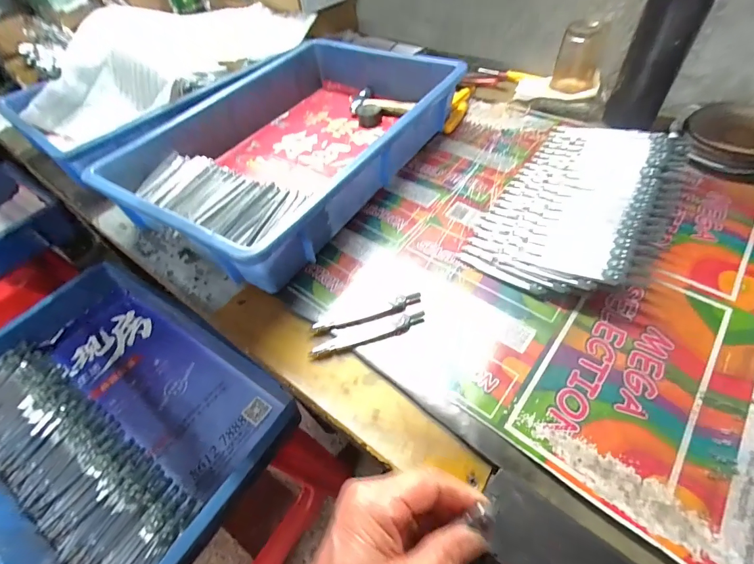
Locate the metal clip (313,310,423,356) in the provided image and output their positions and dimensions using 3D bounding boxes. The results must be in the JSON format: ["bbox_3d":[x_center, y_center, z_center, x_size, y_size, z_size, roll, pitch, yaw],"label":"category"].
[{"bbox_3d":[-0.007,0.048,0.342,0.108,0.008,0.014,-16,52,-7],"label":"metal clip"}]

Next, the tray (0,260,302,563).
[{"bbox_3d":[-0.335,0.162,0.465,0.434,0.078,0.286,26,59,24],"label":"tray"}]

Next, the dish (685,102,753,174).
[{"bbox_3d":[0.457,-0.181,0.461,0.118,0.034,0.130,34,63,28],"label":"dish"}]

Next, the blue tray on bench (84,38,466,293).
[{"bbox_3d":[-0.115,-0.197,0.506,0.310,0.082,0.424,26,59,24],"label":"blue tray on bench"}]

